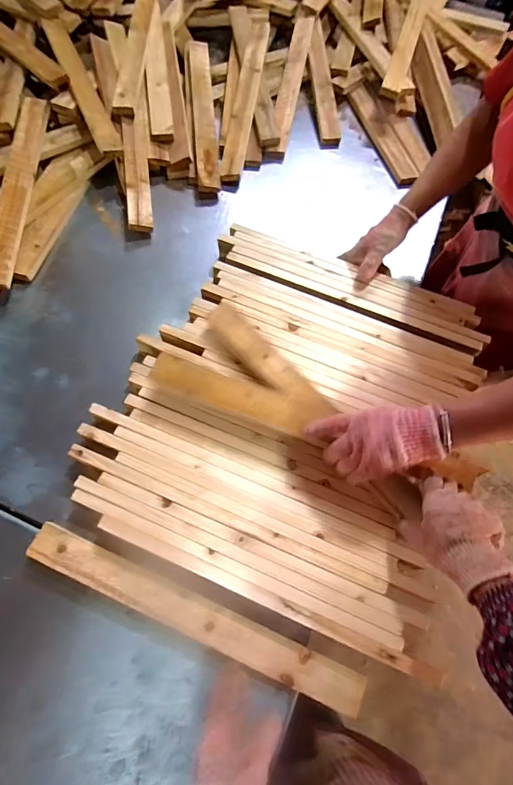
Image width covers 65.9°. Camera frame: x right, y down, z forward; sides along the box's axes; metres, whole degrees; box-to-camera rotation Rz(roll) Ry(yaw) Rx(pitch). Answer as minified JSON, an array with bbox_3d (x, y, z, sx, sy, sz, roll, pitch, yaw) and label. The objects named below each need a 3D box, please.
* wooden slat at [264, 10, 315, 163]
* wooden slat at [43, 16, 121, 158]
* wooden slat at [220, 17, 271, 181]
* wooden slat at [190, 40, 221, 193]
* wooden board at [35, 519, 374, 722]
[{"bbox_3d":[0.085,-0.765,0.978,0.049,0.020,0.467,11,76,0],"label":"wooden slat"},{"bbox_3d":[-0.395,-0.699,0.894,0.056,0.015,0.441,-19,74,-24],"label":"wooden slat"},{"bbox_3d":[-0.026,-0.687,0.922,0.049,0.019,0.439,9,80,2],"label":"wooden slat"},{"bbox_3d":[-0.122,-0.663,0.931,0.056,0.024,0.457,0,73,-16],"label":"wooden slat"},{"bbox_3d":[-0.089,0.302,0.543,0.482,0.033,0.052,23,67,8],"label":"wooden board"}]

